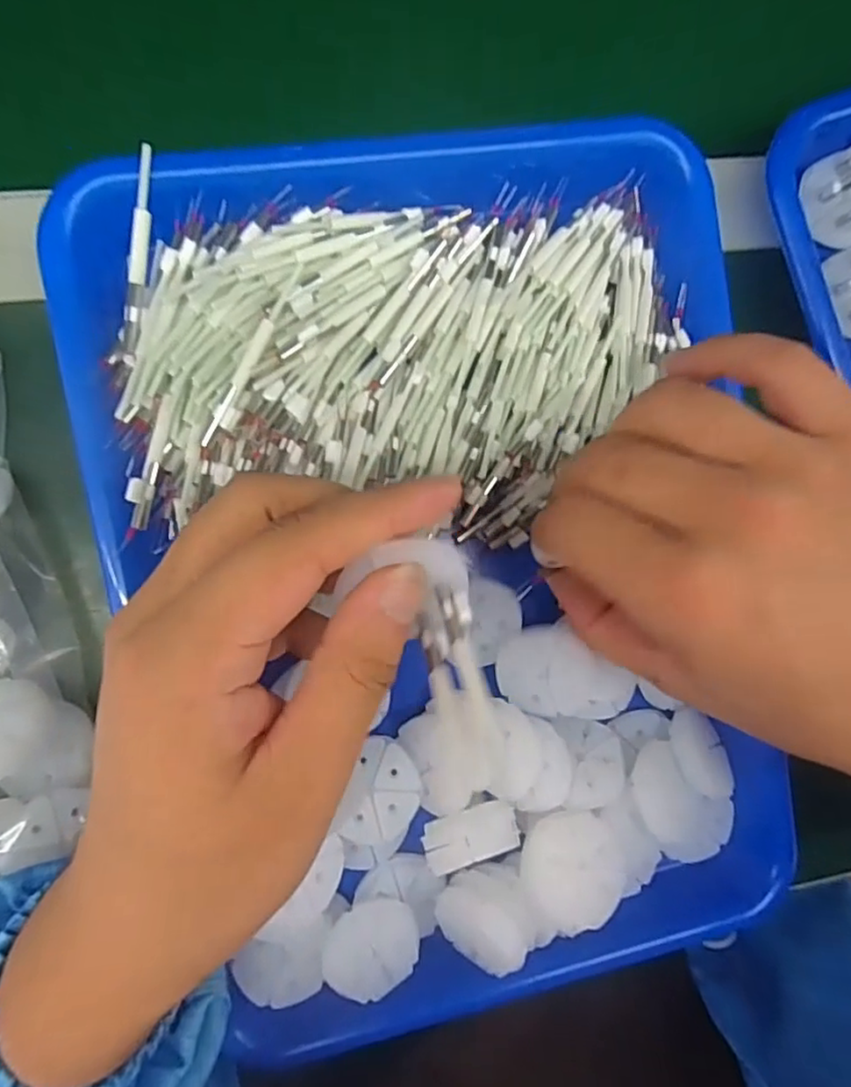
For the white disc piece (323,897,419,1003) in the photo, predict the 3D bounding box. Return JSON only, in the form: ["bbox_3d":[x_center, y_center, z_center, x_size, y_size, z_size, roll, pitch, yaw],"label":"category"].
[{"bbox_3d":[-0.020,0.158,0.244,0.037,0.005,0.035,4,81,-26],"label":"white disc piece"}]

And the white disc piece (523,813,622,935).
[{"bbox_3d":[0.056,0.121,0.233,0.037,0.008,0.039,1,70,-3],"label":"white disc piece"}]

